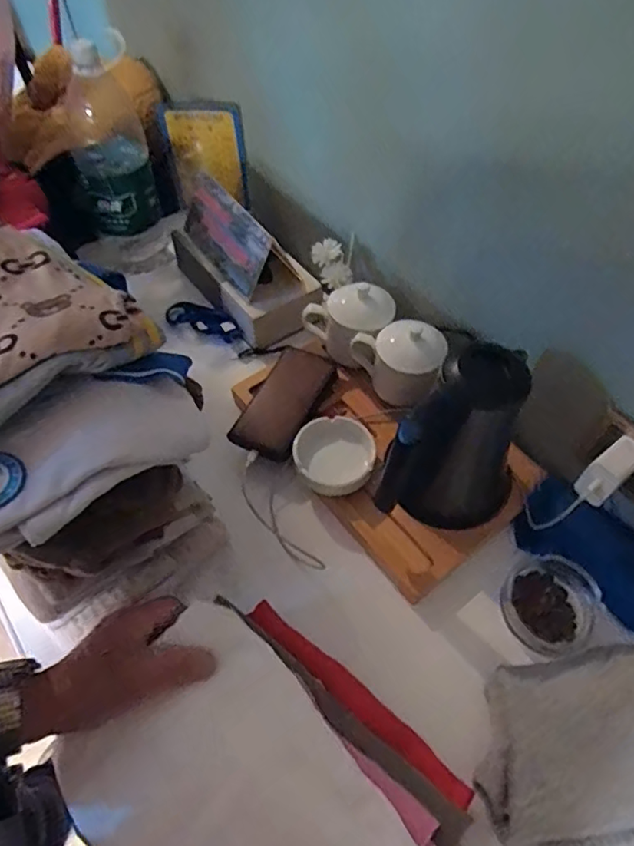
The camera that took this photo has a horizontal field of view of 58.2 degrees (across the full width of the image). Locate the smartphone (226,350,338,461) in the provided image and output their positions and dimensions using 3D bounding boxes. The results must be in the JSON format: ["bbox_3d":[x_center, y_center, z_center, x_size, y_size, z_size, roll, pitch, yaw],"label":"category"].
[{"bbox_3d":[-0.042,-0.031,0.753,0.087,0.017,0.166,23,57,15],"label":"smartphone"}]

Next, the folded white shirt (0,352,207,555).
[{"bbox_3d":[-0.188,0.019,0.473,0.222,0.076,0.109,-37,63,-24],"label":"folded white shirt"}]

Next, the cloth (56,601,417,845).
[{"bbox_3d":[-0.059,0.293,0.433,0.261,0.027,0.183,39,62,24],"label":"cloth"}]

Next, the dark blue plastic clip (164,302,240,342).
[{"bbox_3d":[-0.174,-0.158,0.873,0.134,0.027,0.036,22,57,14],"label":"dark blue plastic clip"}]

